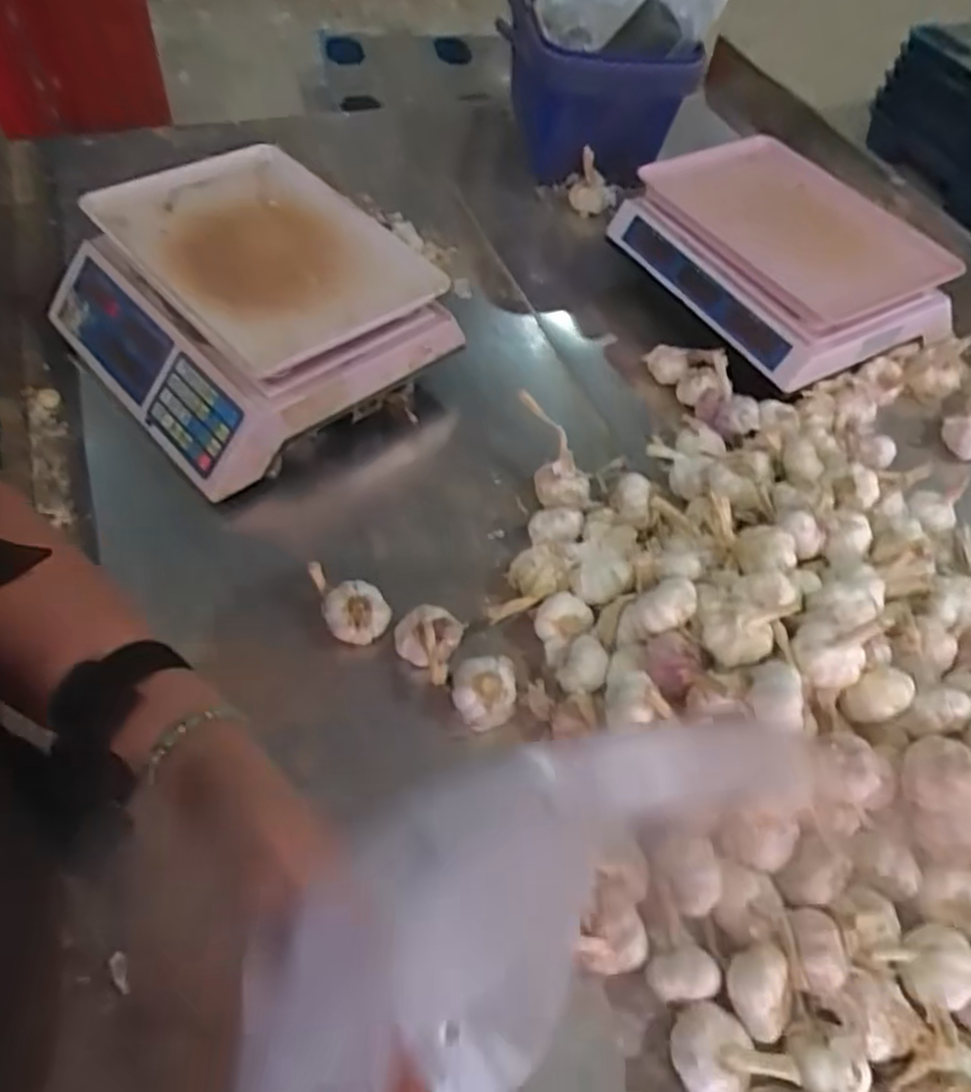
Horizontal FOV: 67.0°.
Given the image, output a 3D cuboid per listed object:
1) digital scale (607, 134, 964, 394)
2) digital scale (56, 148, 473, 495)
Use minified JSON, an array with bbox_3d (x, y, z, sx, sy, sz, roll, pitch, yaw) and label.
[{"bbox_3d":[0.353,-0.366,0.903,0.256,0.088,0.349,-22,58,-20],"label":"digital scale"},{"bbox_3d":[-0.258,-0.260,0.770,0.348,0.115,0.292,39,59,22],"label":"digital scale"}]

